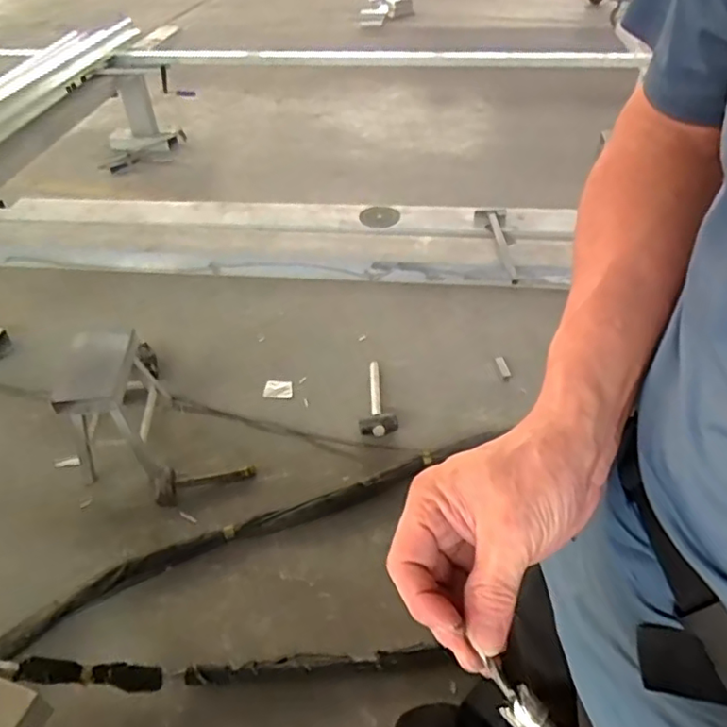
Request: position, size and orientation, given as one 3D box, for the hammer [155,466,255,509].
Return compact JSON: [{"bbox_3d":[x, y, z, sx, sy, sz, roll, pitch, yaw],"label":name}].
[{"bbox_3d":[-0.415,0.302,1.576,0.256,0.036,0.101,-13,44,-12],"label":"hammer"}]

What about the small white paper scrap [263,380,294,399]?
[{"bbox_3d":[-0.263,0.080,1.849,0.088,0.012,0.058,1,70,-12],"label":"small white paper scrap"}]

